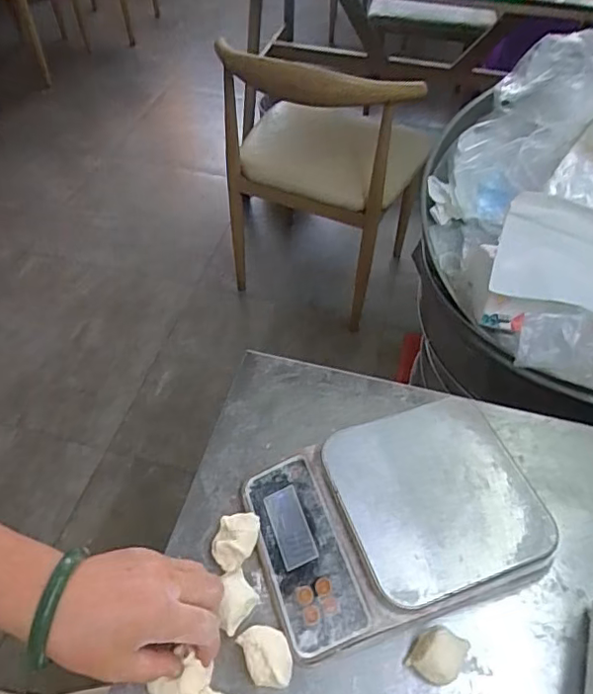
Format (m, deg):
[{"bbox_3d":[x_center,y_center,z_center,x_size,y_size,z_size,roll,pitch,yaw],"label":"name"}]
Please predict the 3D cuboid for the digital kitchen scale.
[{"bbox_3d":[0.077,0.134,0.447,0.215,0.039,0.154,-13,52,-12],"label":"digital kitchen scale"}]

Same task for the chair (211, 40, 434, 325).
[{"bbox_3d":[0.062,-0.468,1.522,0.494,0.692,0.433,8,51,5],"label":"chair"}]

